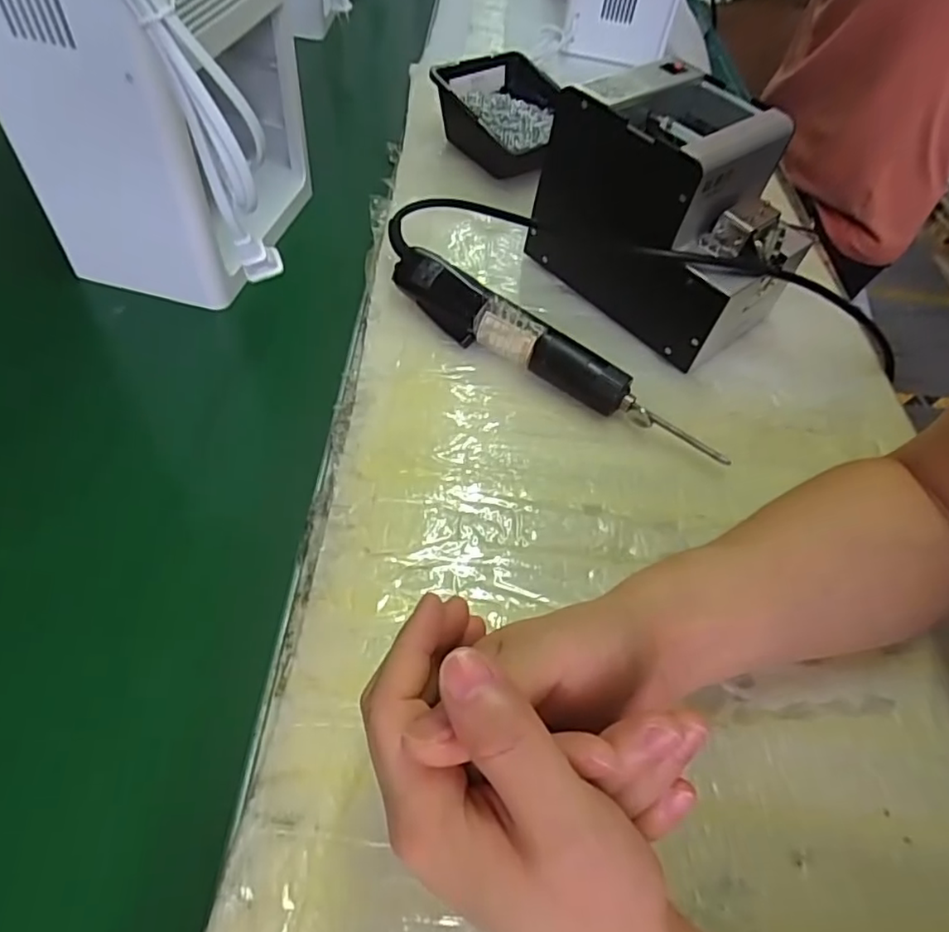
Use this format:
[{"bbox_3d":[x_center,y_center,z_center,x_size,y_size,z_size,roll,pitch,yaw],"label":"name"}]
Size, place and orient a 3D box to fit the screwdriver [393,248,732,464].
[{"bbox_3d":[0.049,-0.082,0.448,0.265,0.042,0.034,33,57,18],"label":"screwdriver"}]

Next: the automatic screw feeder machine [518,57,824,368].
[{"bbox_3d":[0.163,-0.202,0.484,0.167,0.144,0.174,-37,65,-28],"label":"automatic screw feeder machine"}]

